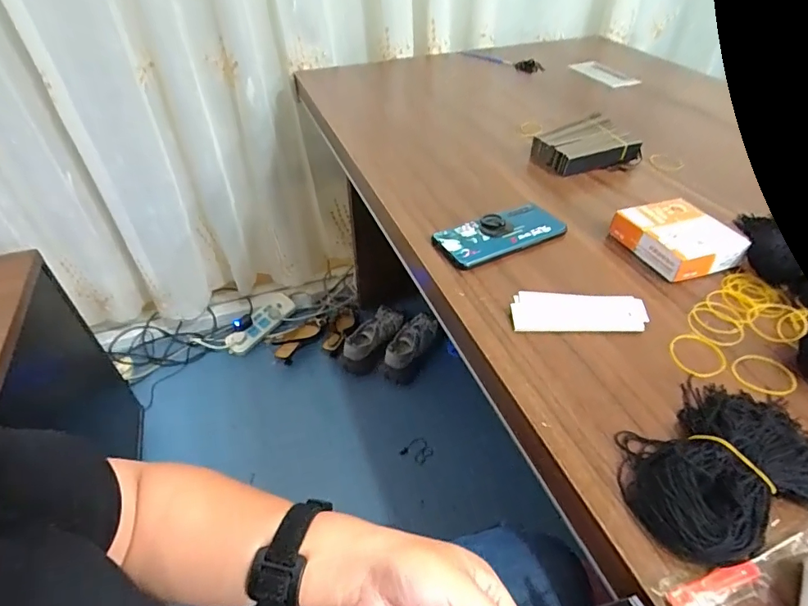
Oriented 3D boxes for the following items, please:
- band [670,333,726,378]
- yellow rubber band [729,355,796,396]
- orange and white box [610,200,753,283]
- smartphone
[{"bbox_3d":[0.275,0.047,0.433,0.056,0.004,0.049,-20,45,-18],"label":"band"},{"bbox_3d":[0.321,0.063,0.412,0.051,0.004,0.045,2,43,4],"label":"yellow rubber band"},{"bbox_3d":[0.319,-0.077,0.544,0.105,0.038,0.112,-12,43,-11],"label":"orange and white box"},{"bbox_3d":[0.121,-0.084,0.565,0.162,0.013,0.065,-16,57,-16],"label":"smartphone"}]

